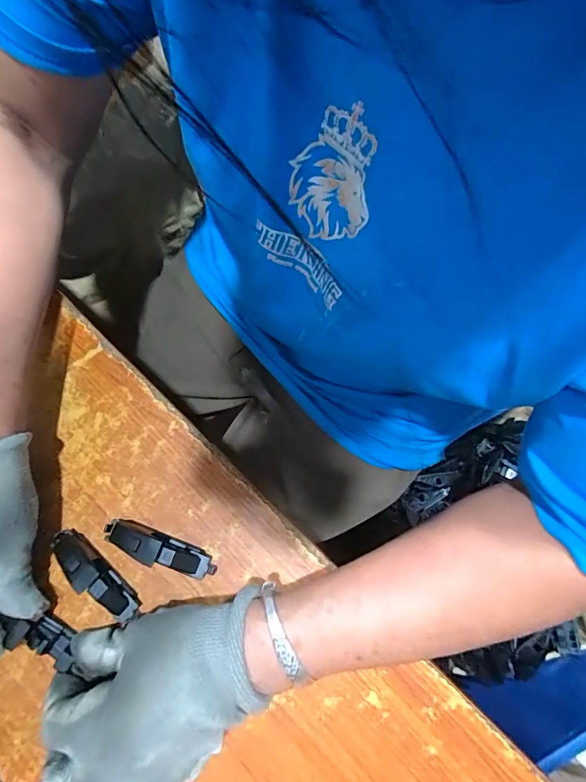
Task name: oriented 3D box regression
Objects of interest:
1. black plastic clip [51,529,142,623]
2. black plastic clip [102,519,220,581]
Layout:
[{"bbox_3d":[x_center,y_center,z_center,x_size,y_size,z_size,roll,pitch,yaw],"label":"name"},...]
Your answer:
[{"bbox_3d":[-0.139,0.126,0.287,0.076,0.023,0.019,44,80,11],"label":"black plastic clip"},{"bbox_3d":[-0.095,0.111,0.292,0.082,0.022,0.019,20,76,6],"label":"black plastic clip"}]

